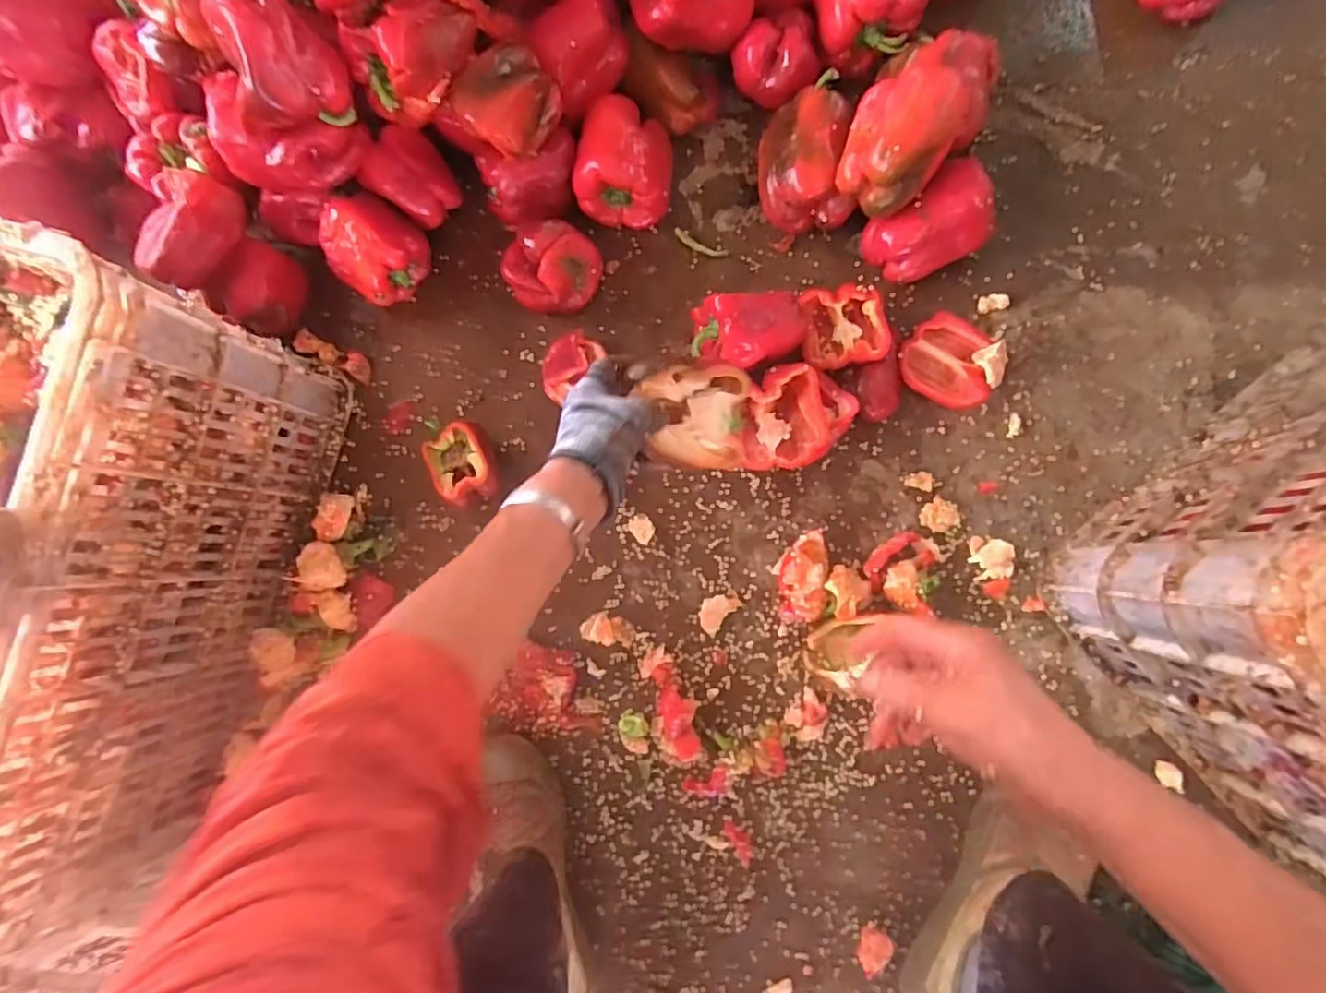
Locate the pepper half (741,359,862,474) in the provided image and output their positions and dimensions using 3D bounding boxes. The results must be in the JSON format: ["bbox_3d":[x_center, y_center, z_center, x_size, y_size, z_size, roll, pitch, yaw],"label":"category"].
[{"bbox_3d":[0.117,-0.073,0.597,0.112,0.054,0.097,-40,82,3],"label":"pepper half"}]

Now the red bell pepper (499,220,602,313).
[{"bbox_3d":[-0.115,-0.229,0.634,0.090,0.065,0.082,26,89,8],"label":"red bell pepper"}]

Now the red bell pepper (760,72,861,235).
[{"bbox_3d":[0.136,-0.327,0.609,0.085,0.080,0.120,-3,85,7],"label":"red bell pepper"}]

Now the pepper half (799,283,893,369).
[{"bbox_3d":[0.173,-0.164,0.610,0.078,0.038,0.080,-9,84,6],"label":"pepper half"}]

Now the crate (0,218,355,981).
[{"bbox_3d":[-0.546,0.070,0.543,0.435,0.300,0.528,18,88,8],"label":"crate"}]

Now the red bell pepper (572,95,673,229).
[{"bbox_3d":[-0.040,-0.335,0.627,0.092,0.089,0.100,0,86,7],"label":"red bell pepper"}]

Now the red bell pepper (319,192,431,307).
[{"bbox_3d":[-0.290,-0.252,0.645,0.086,0.089,0.084,-1,86,7],"label":"red bell pepper"}]

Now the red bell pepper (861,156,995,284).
[{"bbox_3d":[0.251,-0.251,0.590,0.102,0.078,0.071,-31,83,4],"label":"red bell pepper"}]

